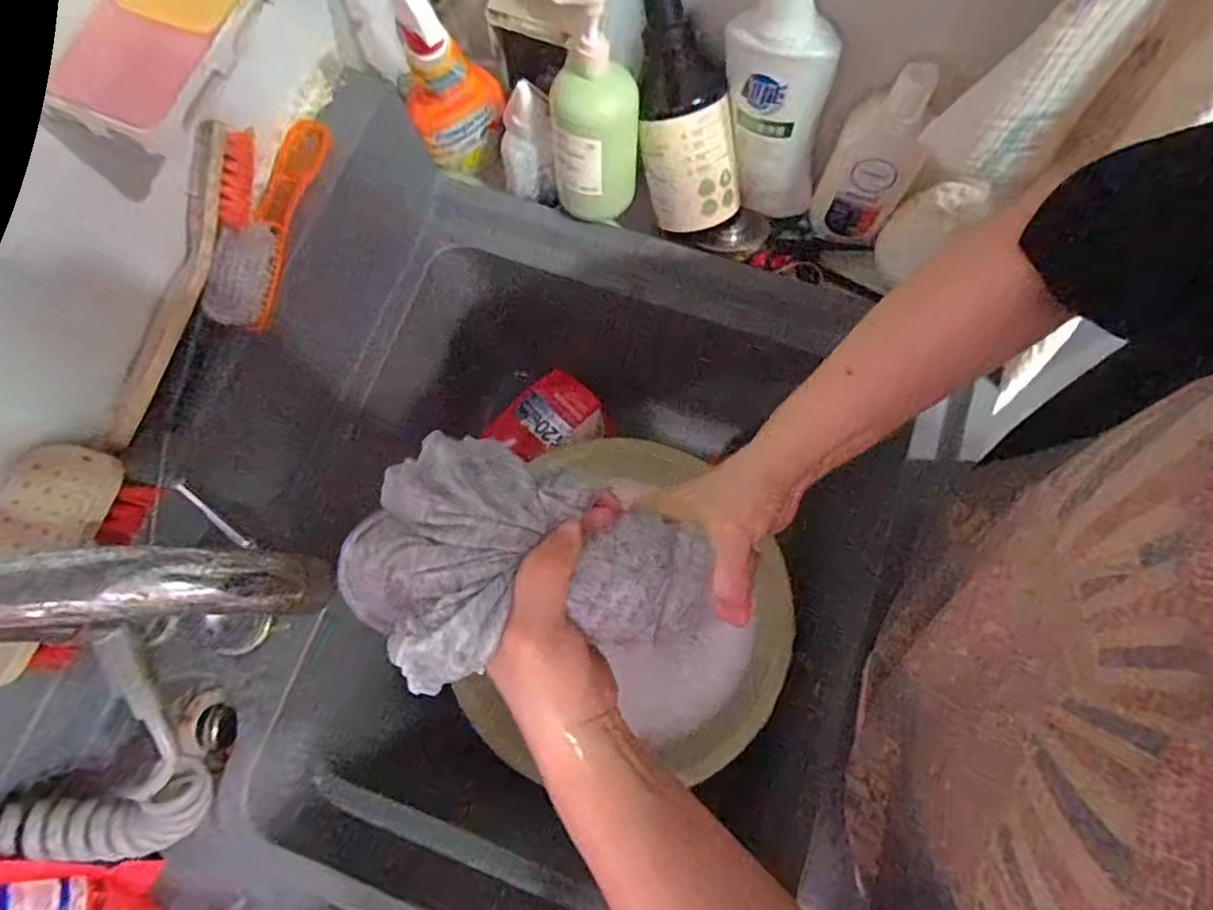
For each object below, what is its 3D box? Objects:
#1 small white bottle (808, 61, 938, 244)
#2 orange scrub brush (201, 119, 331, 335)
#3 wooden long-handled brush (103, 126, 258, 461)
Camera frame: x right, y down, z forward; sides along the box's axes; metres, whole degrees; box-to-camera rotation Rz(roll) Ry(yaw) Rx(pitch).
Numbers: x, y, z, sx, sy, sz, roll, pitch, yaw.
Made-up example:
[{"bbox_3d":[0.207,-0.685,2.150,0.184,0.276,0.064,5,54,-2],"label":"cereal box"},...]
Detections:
[{"bbox_3d":[0.241,-0.263,0.567,0.072,0.167,0.039,21,76,6],"label":"small white bottle"},{"bbox_3d":[-0.261,-0.189,0.491,0.033,0.041,0.192,9,75,3],"label":"orange scrub brush"},{"bbox_3d":[-0.311,-0.120,0.457,0.031,0.033,0.240,24,94,7],"label":"wooden long-handled brush"}]

